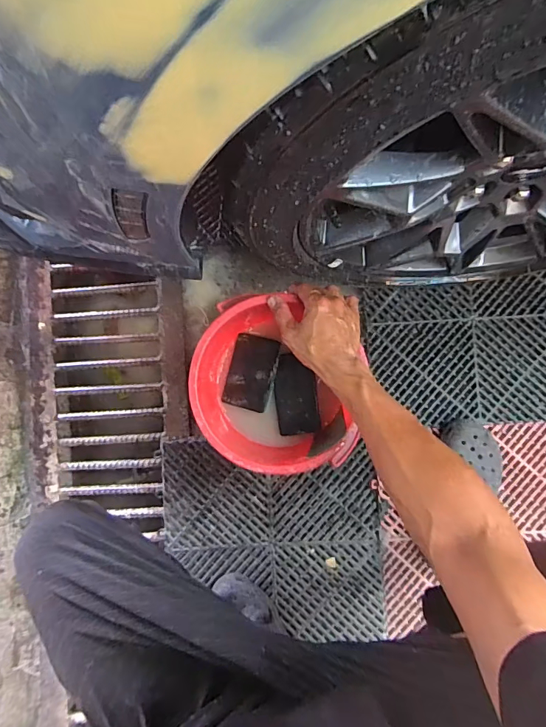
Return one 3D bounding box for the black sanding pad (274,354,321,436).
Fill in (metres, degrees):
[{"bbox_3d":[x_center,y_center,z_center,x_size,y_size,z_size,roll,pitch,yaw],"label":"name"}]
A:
[{"bbox_3d":[0.038,0.050,0.672,0.066,0.012,0.125,-6,88,1],"label":"black sanding pad"}]

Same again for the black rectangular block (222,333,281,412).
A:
[{"bbox_3d":[-0.036,0.014,0.676,0.070,0.016,0.115,15,88,1],"label":"black rectangular block"}]

